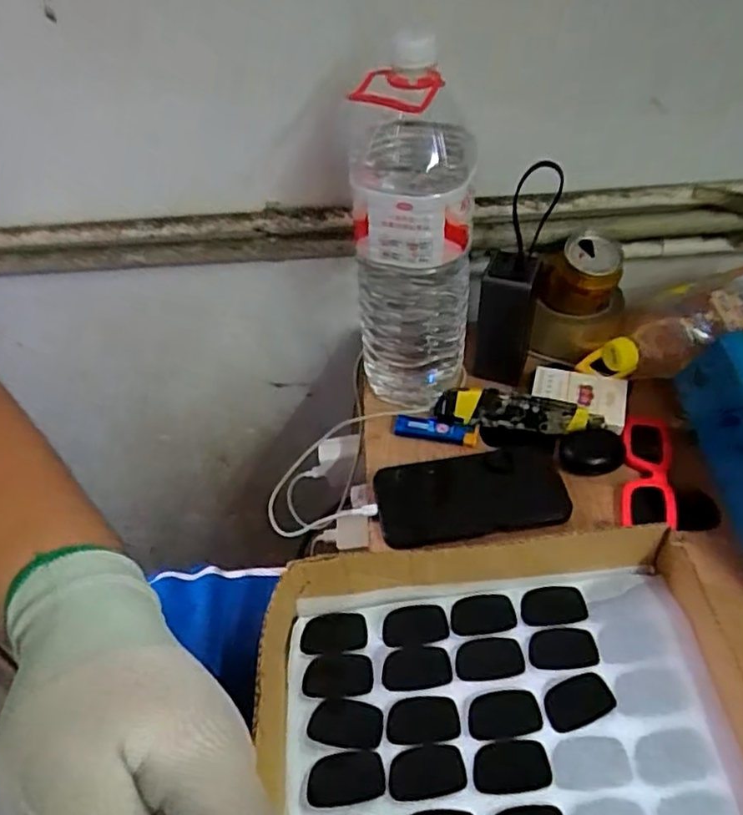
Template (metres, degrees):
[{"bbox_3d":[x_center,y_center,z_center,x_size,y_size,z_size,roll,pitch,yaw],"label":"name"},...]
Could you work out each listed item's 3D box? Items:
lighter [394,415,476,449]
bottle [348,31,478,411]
[{"bbox_3d":[0.062,0.022,0.621,0.081,0.009,0.024,11,48,14],"label":"lighter"},{"bbox_3d":[0.035,-0.135,0.564,0.101,0.311,0.084,3,47,7],"label":"bottle"}]

